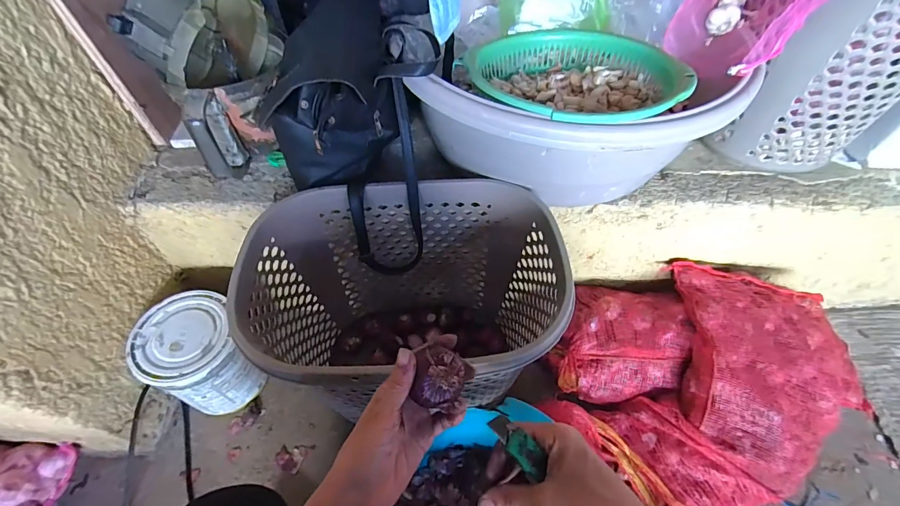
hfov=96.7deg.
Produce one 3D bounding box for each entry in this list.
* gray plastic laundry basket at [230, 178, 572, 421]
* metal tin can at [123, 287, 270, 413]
[{"bbox_3d":[-0.068,0.116,0.699,0.435,0.381,0.316,-2,53,-3],"label":"gray plastic laundry basket"},{"bbox_3d":[-0.468,0.204,0.762,0.161,0.200,0.148,1,53,-1],"label":"metal tin can"}]

